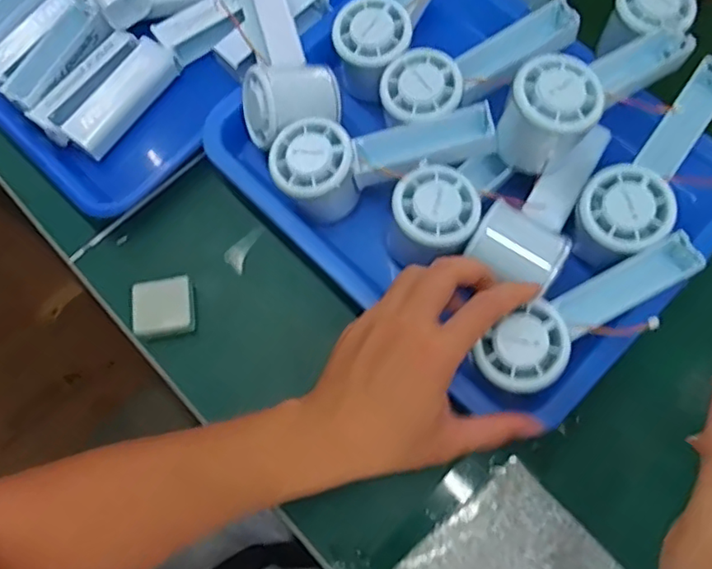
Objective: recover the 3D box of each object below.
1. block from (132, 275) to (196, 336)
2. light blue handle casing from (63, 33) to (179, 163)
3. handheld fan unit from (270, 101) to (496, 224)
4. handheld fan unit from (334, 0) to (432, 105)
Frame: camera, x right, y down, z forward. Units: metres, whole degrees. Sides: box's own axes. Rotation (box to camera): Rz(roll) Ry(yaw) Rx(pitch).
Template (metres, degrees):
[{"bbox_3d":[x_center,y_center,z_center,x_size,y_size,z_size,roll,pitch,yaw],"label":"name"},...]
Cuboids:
[{"bbox_3d":[-0.138,0.017,0.431,0.041,0.019,0.038,-9,71,-2],"label":"block"},{"bbox_3d":[-0.184,-0.147,0.475,0.031,0.021,0.101,35,75,12],"label":"light blue handle casing"},{"bbox_3d":[0.019,-0.089,0.423,0.152,0.054,0.058,-13,71,-3],"label":"handheld fan unit"},{"bbox_3d":[0.034,-0.217,0.462,0.063,0.044,0.169,24,73,9],"label":"handheld fan unit"}]

